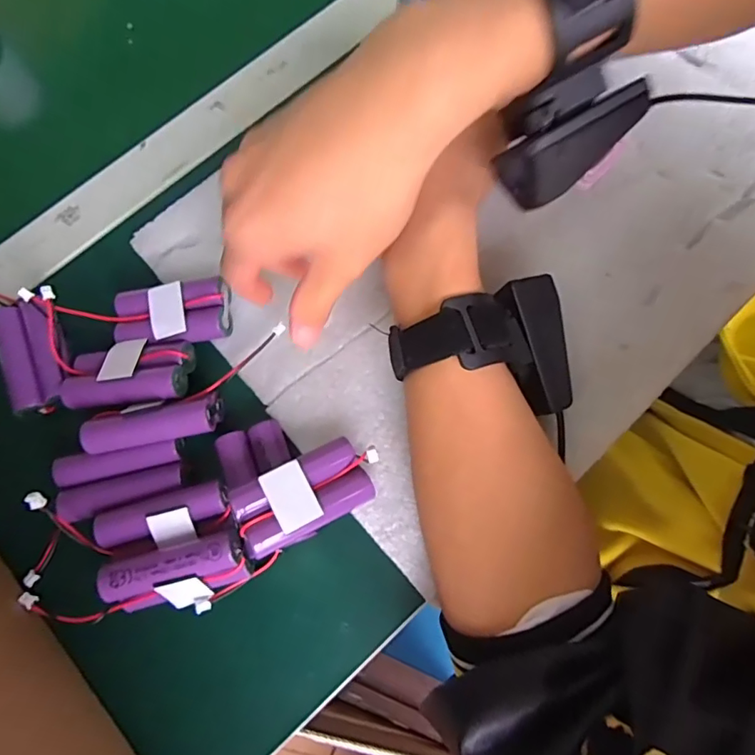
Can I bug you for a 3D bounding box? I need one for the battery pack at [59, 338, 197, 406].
[{"bbox_3d":[-0.140,-0.004,0.287,0.069,0.017,0.036,-4,75,0],"label":"battery pack"}]

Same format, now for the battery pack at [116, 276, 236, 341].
[{"bbox_3d":[-0.119,-0.038,0.297,0.068,0.017,0.033,0,75,1],"label":"battery pack"}]

